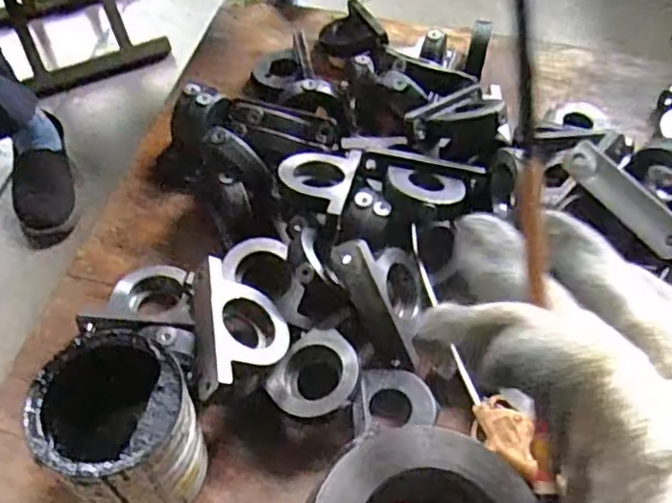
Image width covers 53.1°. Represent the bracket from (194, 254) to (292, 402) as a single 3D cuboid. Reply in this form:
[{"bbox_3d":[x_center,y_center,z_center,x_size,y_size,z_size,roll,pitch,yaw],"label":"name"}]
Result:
[{"bbox_3d":[-0.097,0.080,0.675,0.094,0.040,0.148,18,44,-33],"label":"bracket"}]

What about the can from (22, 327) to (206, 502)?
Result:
[{"bbox_3d":[-0.189,0.167,0.605,0.125,0.157,0.119,25,56,17],"label":"can"}]

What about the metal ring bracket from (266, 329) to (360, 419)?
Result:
[{"bbox_3d":[-0.019,0.124,0.673,0.074,0.019,0.090,40,82,15],"label":"metal ring bracket"}]

